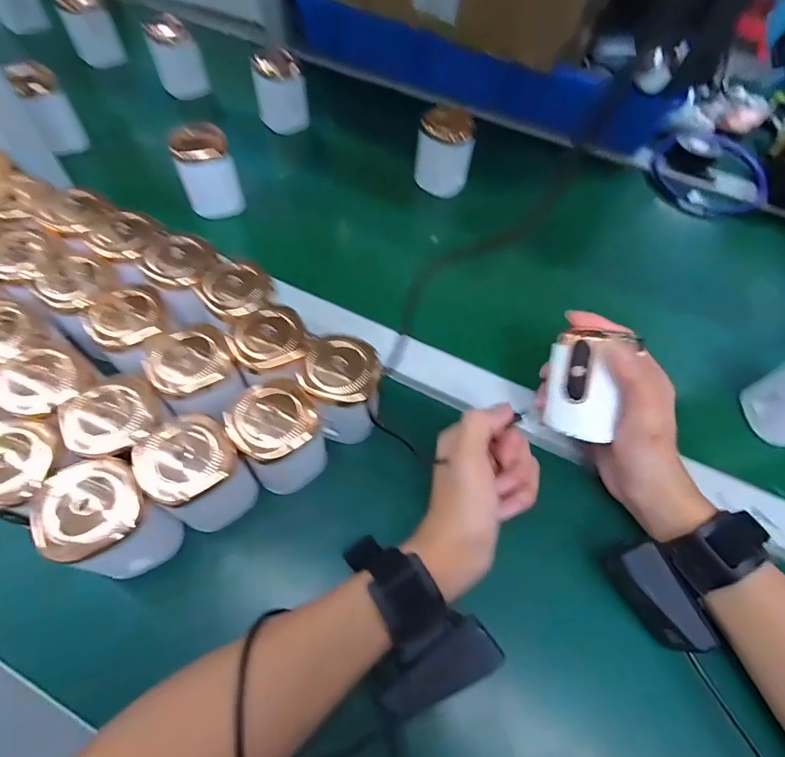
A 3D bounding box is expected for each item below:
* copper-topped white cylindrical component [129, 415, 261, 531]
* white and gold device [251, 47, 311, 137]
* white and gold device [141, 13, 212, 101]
[{"bbox_3d":[-0.133,0.064,0.301,0.054,0.076,0.055,1,59,-2],"label":"copper-topped white cylindrical component"},{"bbox_3d":[-0.143,-0.369,0.556,0.063,0.078,0.065,-10,60,-9],"label":"white and gold device"},{"bbox_3d":[-0.291,-0.434,0.593,0.062,0.074,0.048,-17,62,-12],"label":"white and gold device"}]

